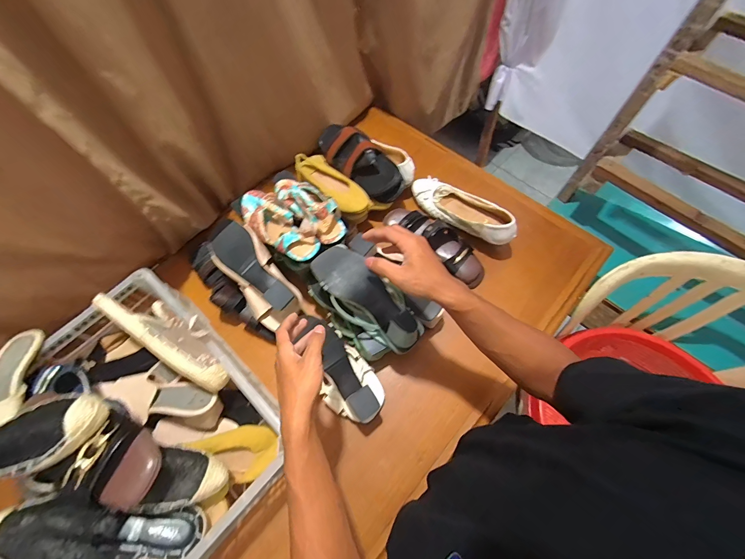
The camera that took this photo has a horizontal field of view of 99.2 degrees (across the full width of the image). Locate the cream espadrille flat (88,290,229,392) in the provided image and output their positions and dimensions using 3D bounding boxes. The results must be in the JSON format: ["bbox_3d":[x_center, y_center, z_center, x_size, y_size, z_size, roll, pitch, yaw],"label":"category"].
[{"bbox_3d":[-0.350,0.091,0.532,0.260,0.059,0.075,31,70,15],"label":"cream espadrille flat"}]

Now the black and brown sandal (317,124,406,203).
[{"bbox_3d":[-0.035,-0.294,0.757,0.104,0.067,0.271,-33,68,-13],"label":"black and brown sandal"}]

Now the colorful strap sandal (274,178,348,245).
[{"bbox_3d":[-0.135,-0.160,0.642,0.087,0.066,0.226,-32,54,-12],"label":"colorful strap sandal"}]

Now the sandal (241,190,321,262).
[{"bbox_3d":[-0.187,-0.112,0.624,0.092,0.062,0.225,-38,69,-15],"label":"sandal"}]

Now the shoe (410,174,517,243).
[{"bbox_3d":[0.209,-0.165,0.745,0.087,0.070,0.273,-42,58,-16],"label":"shoe"}]

